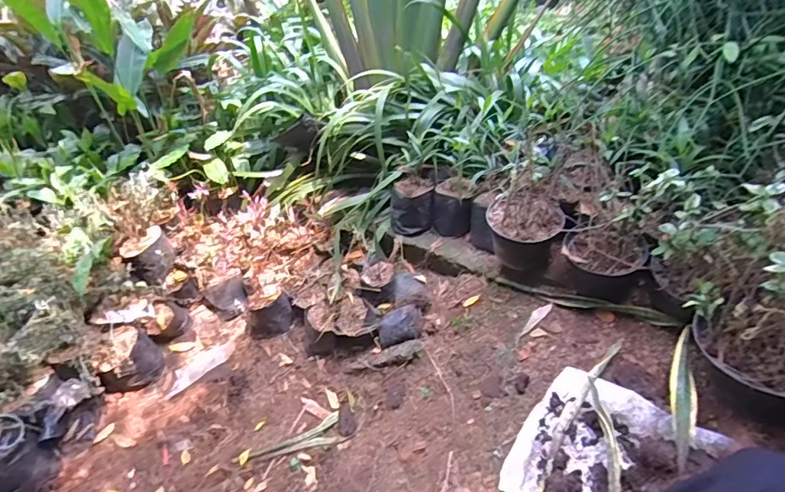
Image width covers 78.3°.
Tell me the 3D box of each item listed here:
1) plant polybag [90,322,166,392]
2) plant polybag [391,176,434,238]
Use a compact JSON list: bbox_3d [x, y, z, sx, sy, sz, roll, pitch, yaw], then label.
[{"bbox_3d":[-0.759,0.315,1.368,0.144,0.173,0.163,31,53,30],"label":"plant polybag"},{"bbox_3d":[0.058,-0.115,1.430,0.125,0.134,0.116,-1,44,2],"label":"plant polybag"}]

